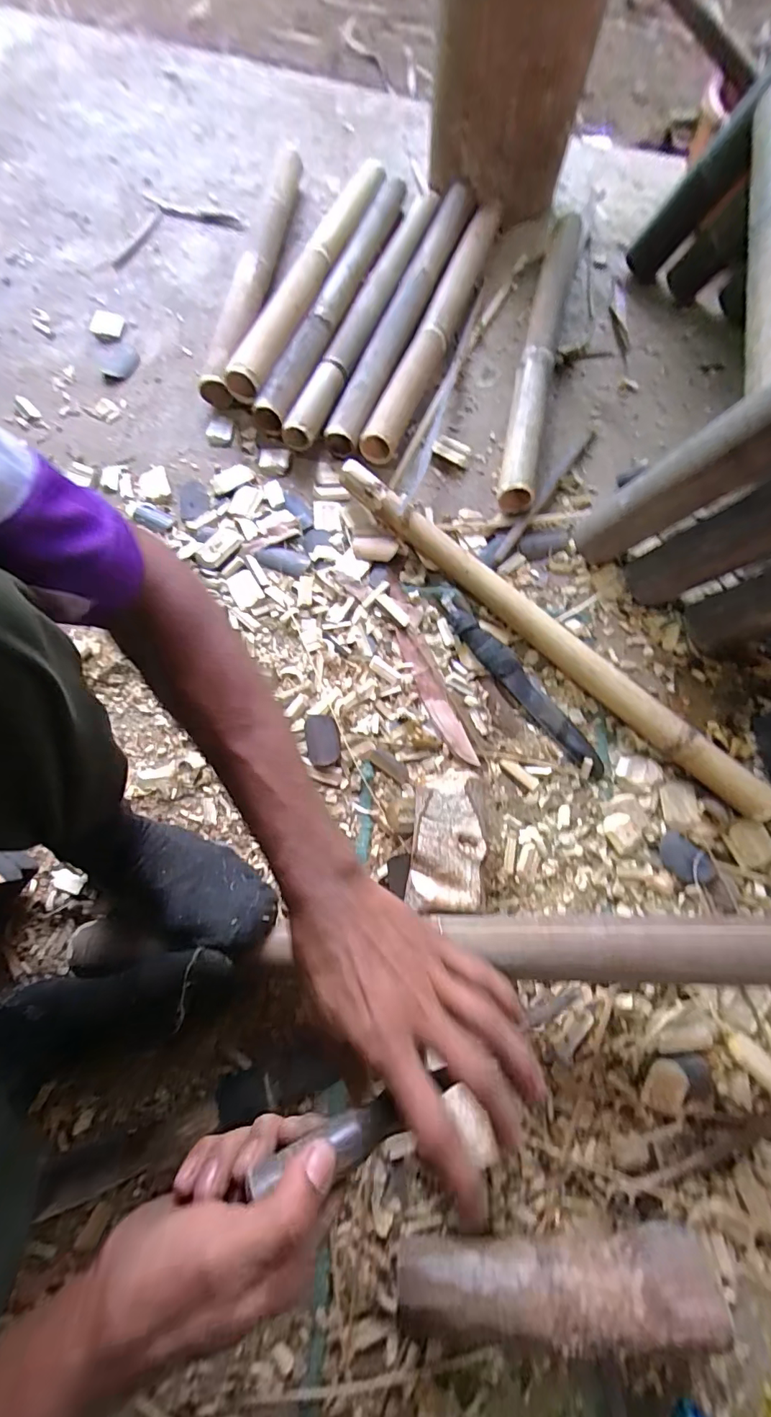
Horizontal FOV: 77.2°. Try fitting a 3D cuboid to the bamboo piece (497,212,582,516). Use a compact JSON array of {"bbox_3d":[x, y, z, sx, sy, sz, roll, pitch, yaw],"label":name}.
[{"bbox_3d":[0.250,-0.575,0.775,0.056,0.058,0.638,12,71,5],"label":"bamboo piece"}]

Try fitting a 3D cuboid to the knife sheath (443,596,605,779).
[{"bbox_3d":[0.166,-0.030,0.591,0.034,0.030,0.272,-39,75,-12],"label":"knife sheath"}]

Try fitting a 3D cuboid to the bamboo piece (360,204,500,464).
[{"bbox_3d":[0.092,-0.651,0.808,0.057,0.054,0.613,21,72,8],"label":"bamboo piece"}]

